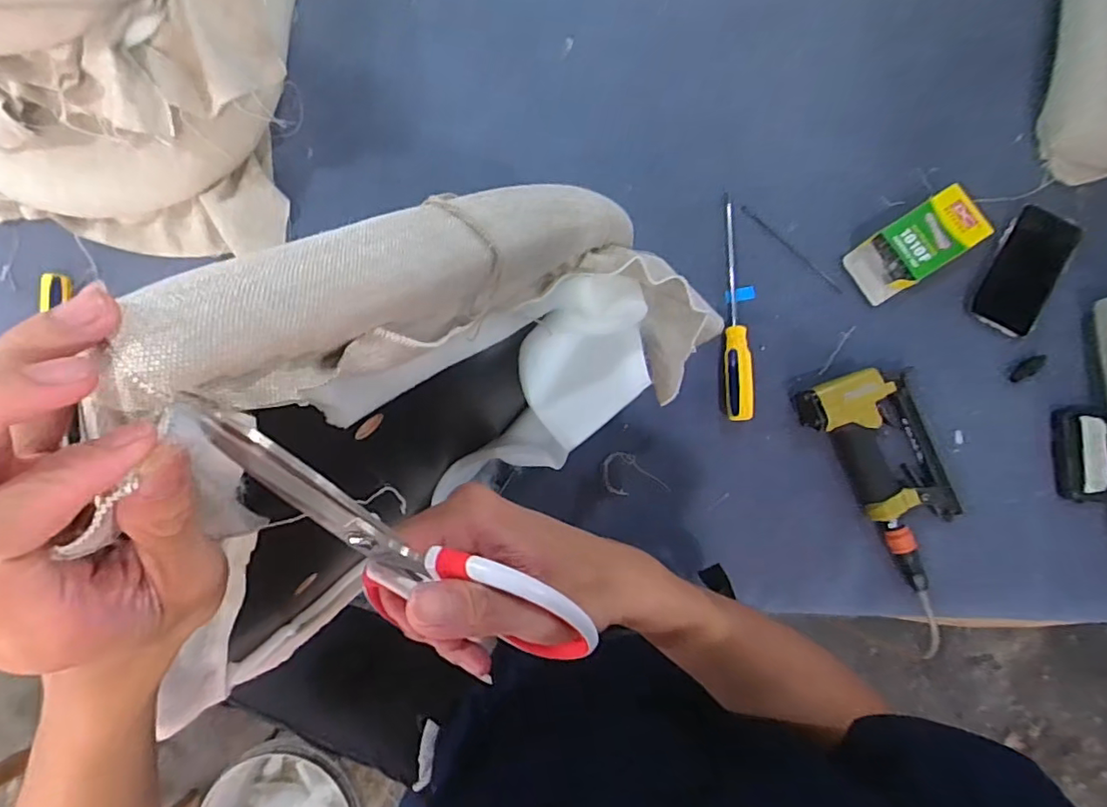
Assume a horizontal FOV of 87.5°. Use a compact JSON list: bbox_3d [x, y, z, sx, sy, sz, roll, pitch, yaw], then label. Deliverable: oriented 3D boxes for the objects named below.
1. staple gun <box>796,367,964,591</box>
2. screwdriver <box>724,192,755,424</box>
[{"bbox_3d":[0.391,0.079,0.667,0.123,0.039,0.247,-22,81,-1],"label":"staple gun"},{"bbox_3d":[0.222,-0.124,0.707,0.030,0.030,0.289,-1,81,2],"label":"screwdriver"}]

